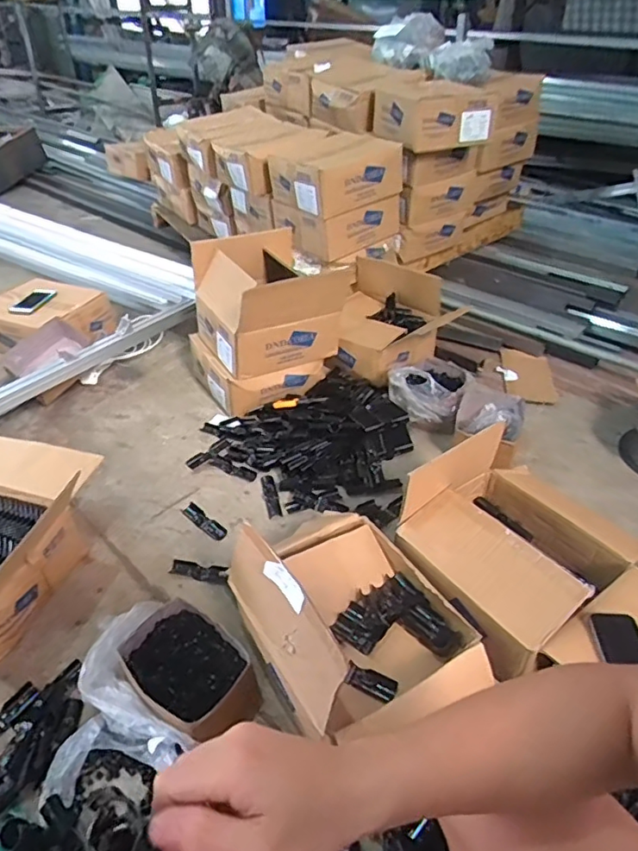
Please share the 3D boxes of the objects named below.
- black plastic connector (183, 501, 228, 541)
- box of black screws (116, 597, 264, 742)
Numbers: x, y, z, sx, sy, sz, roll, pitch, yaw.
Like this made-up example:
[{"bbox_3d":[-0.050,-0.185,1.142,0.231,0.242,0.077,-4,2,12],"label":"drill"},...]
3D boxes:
[{"bbox_3d":[-0.250,0.211,1.222,0.127,0.014,0.034,30,48,31],"label":"black plastic connector"},{"bbox_3d":[-0.210,0.406,0.913,0.221,0.084,0.159,27,46,29],"label":"box of black screws"}]

